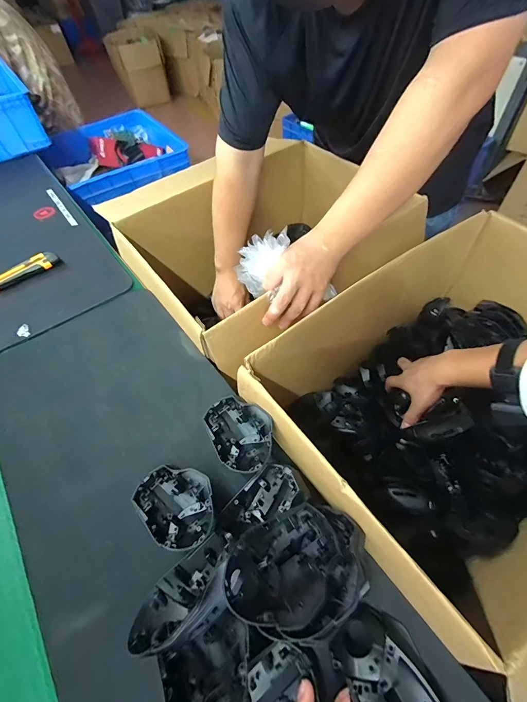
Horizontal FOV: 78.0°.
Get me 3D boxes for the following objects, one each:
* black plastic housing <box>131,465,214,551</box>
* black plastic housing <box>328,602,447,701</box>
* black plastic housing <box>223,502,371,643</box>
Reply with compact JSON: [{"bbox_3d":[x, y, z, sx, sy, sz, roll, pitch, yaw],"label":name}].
[{"bbox_3d":[-0.095,0.168,0.363,0.105,0.045,0.073,36,64,26],"label":"black plastic housing"},{"bbox_3d":[0.110,0.283,0.277,0.072,0.040,0.100,-27,57,-15],"label":"black plastic housing"},{"bbox_3d":[0.033,0.197,0.296,0.138,0.065,0.096,-11,42,-33],"label":"black plastic housing"}]

